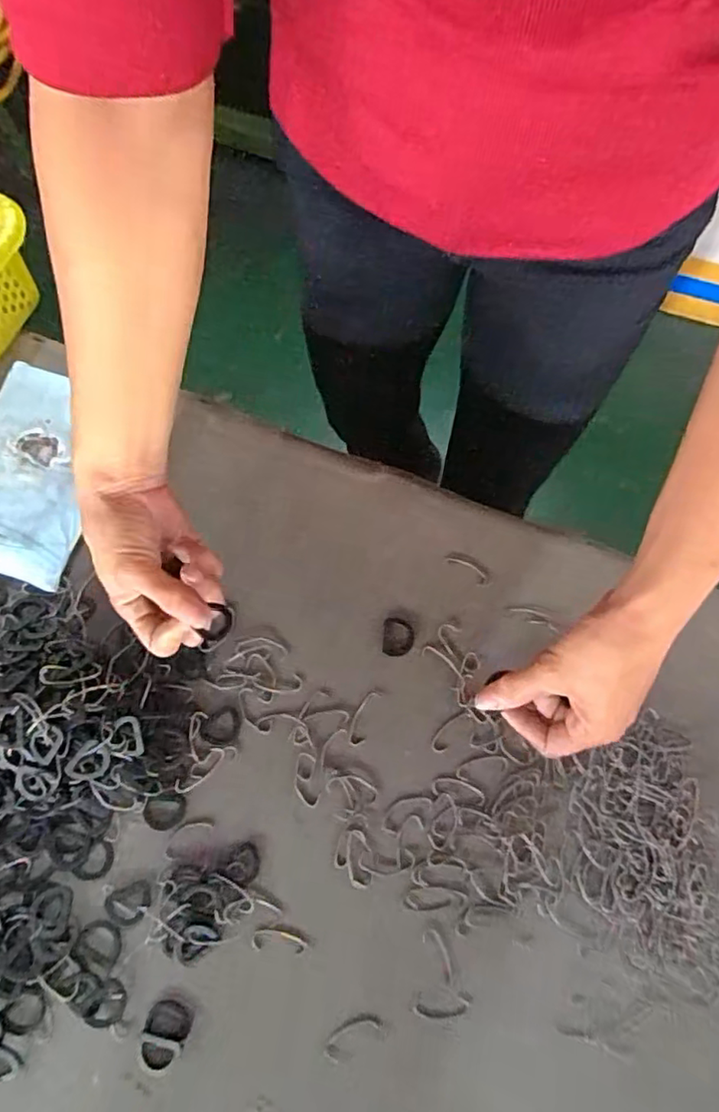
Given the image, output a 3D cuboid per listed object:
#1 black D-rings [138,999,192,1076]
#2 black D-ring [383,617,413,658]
[{"bbox_3d":[-0.126,0.310,0.384,0.029,0.004,0.042,18,76,4],"label":"black D-rings"},{"bbox_3d":[0.029,0.061,0.449,0.023,0.004,0.029,4,75,1],"label":"black D-ring"}]

